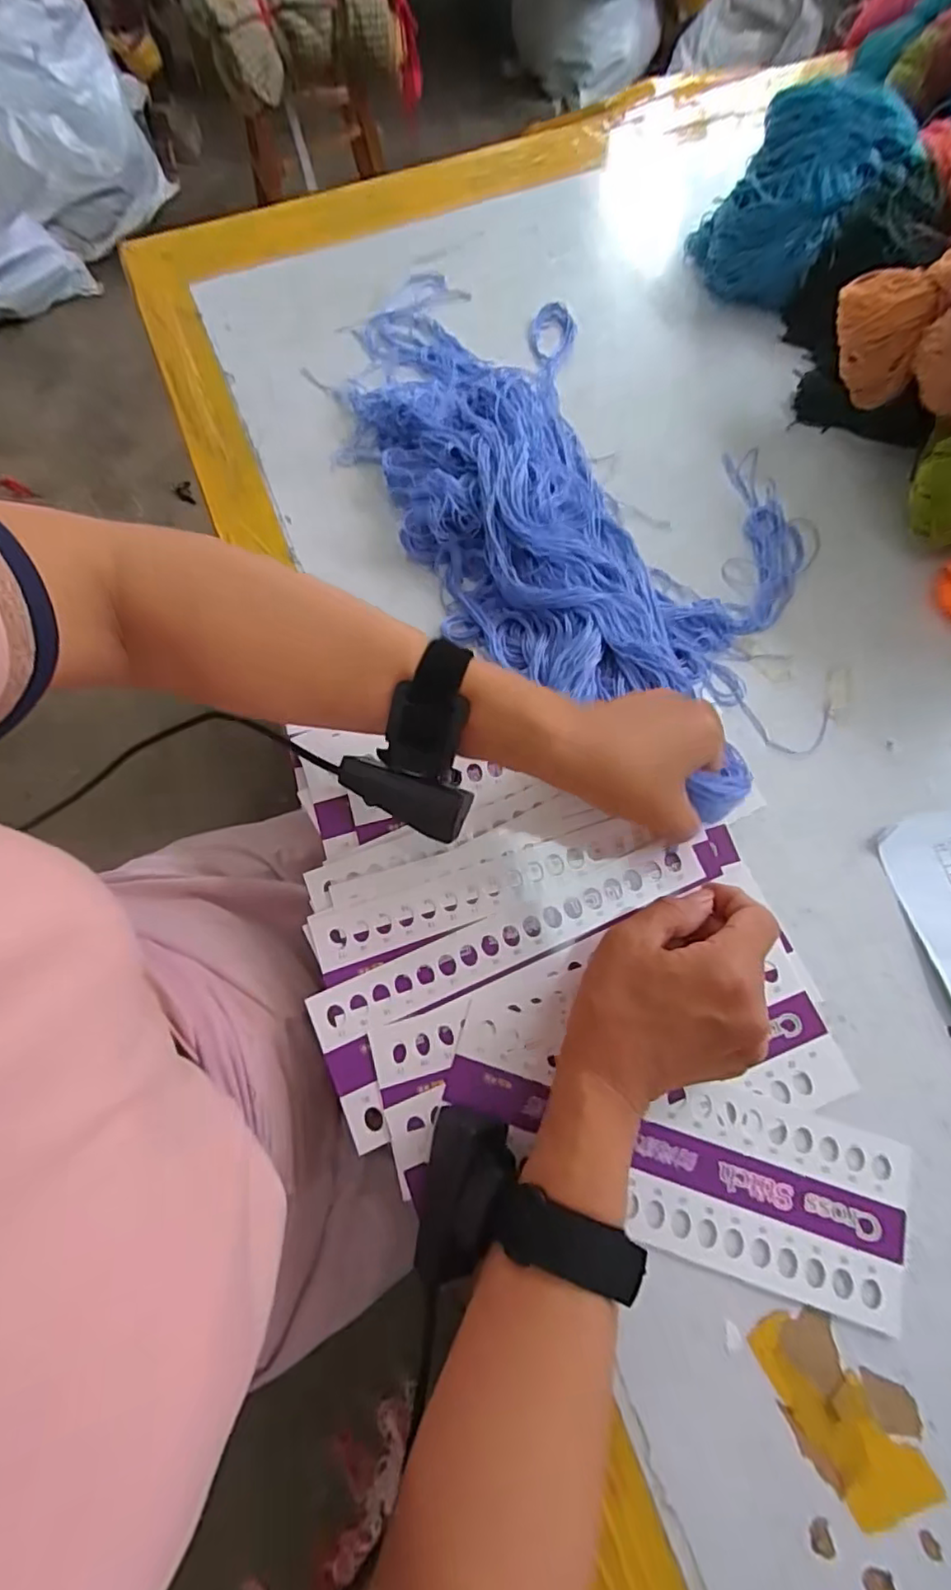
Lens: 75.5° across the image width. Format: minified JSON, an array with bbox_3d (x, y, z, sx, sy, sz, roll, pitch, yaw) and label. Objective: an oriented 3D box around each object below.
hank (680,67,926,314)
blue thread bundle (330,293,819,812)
[{"bbox_3d":[0.258,-0.492,0.505,0.124,0.108,0.115,0,71,1],"label":"hank"},{"bbox_3d":[0.057,-0.230,0.450,0.250,0.051,0.488,-41,75,-12],"label":"blue thread bundle"}]

